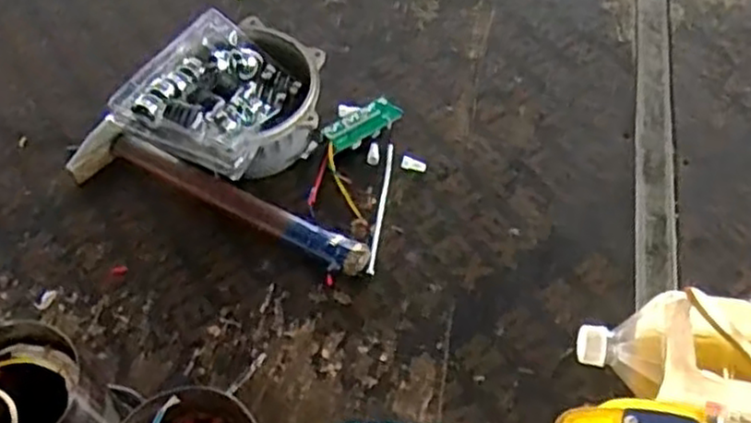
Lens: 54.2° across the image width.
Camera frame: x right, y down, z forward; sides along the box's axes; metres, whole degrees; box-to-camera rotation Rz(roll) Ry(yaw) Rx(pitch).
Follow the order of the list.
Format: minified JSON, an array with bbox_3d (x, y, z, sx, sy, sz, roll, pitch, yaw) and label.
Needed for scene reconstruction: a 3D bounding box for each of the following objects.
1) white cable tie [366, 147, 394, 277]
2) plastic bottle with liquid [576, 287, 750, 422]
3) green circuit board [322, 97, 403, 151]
[{"bbox_3d":[0.006,-0.005,0.718,0.008,0.006,0.149,5,56,6],"label":"white cable tie"},{"bbox_3d":[0.267,0.119,0.577,0.207,0.081,0.095,6,56,7],"label":"plastic bottle with liquid"},{"bbox_3d":[-0.011,-0.091,0.762,0.081,0.006,0.034,-33,81,-16],"label":"green circuit board"}]

